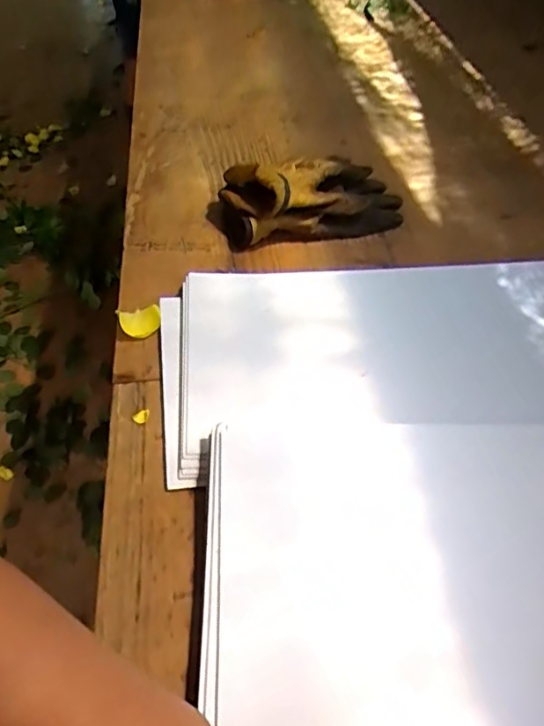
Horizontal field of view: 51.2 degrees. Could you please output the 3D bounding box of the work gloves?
[{"bbox_3d":[0.050,-0.189,0.628,0.207,0.065,0.097,-10,50,-8],"label":"work gloves"}]

